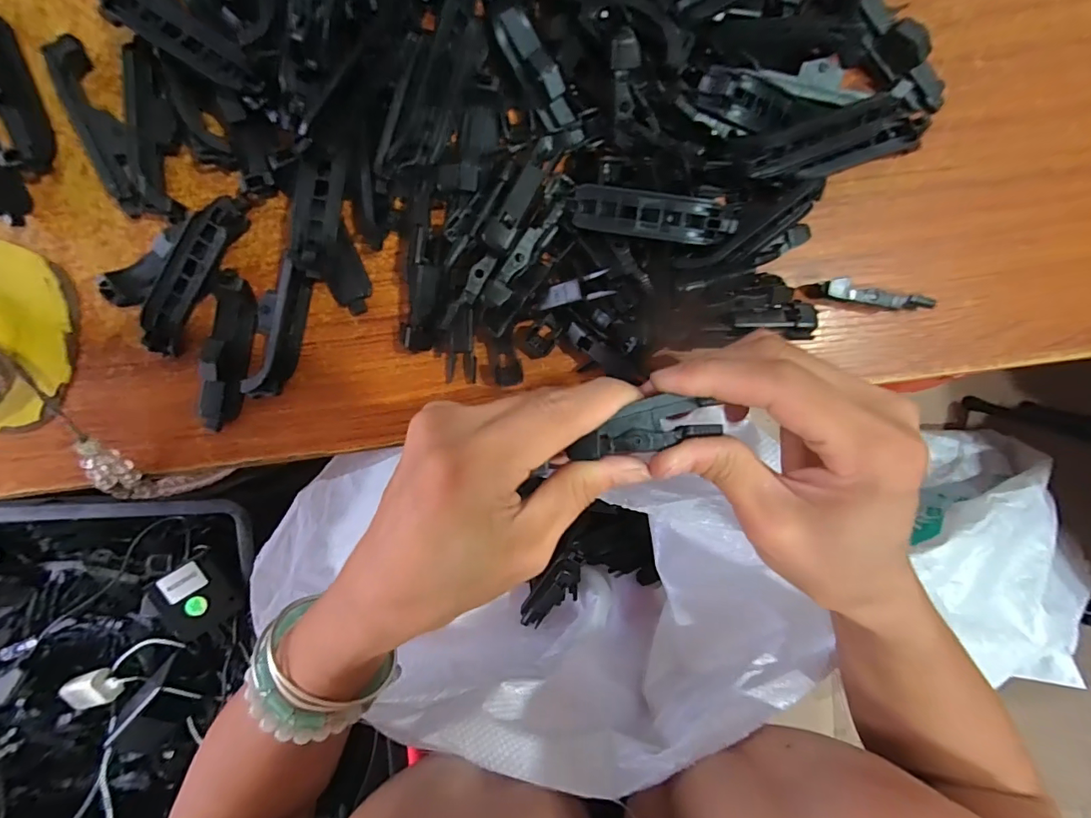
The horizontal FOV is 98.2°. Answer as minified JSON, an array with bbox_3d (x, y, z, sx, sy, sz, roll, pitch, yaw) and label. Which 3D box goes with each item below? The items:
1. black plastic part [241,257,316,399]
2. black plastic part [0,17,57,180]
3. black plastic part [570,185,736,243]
[{"bbox_3d":[-0.128,-0.037,0.225,0.018,0.020,0.065,21,94,-3],"label":"black plastic part"},{"bbox_3d":[-0.242,-0.145,0.213,0.015,0.017,0.076,-13,95,0],"label":"black plastic part"},{"bbox_3d":[0.048,-0.086,0.210,0.072,0.013,0.018,9,95,-2],"label":"black plastic part"}]

